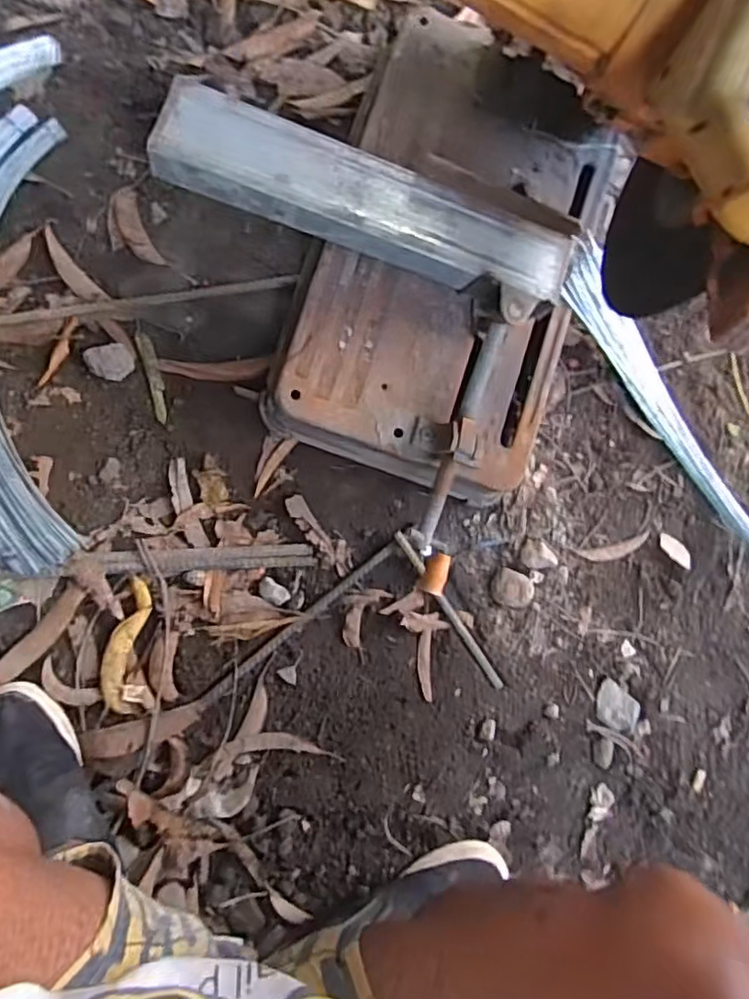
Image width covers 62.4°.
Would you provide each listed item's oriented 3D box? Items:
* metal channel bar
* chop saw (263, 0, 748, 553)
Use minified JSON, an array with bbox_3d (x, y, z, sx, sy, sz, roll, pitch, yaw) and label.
[{"bbox_3d":[-0.001,-0.274,0.576,0.391,0.046,0.097,17,81,-8],"label":"metal channel bar"},{"bbox_3d":[0.128,-0.240,0.456,0.284,0.525,0.446,20,81,-7],"label":"chop saw"}]

